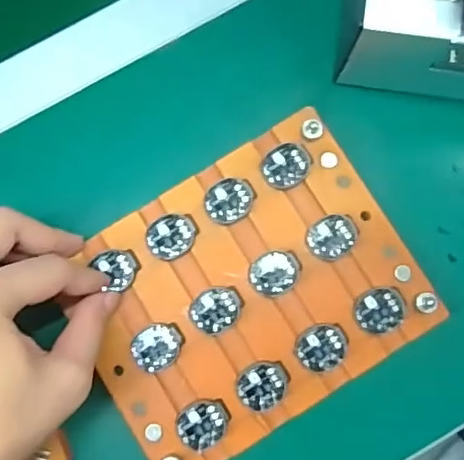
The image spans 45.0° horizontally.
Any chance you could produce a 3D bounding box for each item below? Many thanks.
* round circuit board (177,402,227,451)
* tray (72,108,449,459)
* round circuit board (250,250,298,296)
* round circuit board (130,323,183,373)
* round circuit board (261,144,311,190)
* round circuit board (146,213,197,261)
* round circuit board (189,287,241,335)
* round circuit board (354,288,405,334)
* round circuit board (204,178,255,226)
[{"bbox_3d":[-0.017,0.109,0.312,0.026,0.004,0.026,0,76,-1],"label":"round circuit board"},{"bbox_3d":[0.008,0.036,0.323,0.183,0.022,0.144,-31,79,-8],"label":"tray"},{"bbox_3d":[0.024,0.025,0.323,0.027,0.004,0.025,0,81,1],"label":"round circuit board"},{"bbox_3d":[-0.043,0.067,0.318,0.028,0.004,0.027,0,81,1],"label":"round circuit board"},{"bbox_3d":[0.032,-0.038,0.330,0.029,0.005,0.026,-1,81,0],"label":"round circuit board"},{"bbox_3d":[-0.035,0.004,0.326,0.028,0.004,0.026,-1,81,0],"label":"round circuit board"},{"bbox_3d":[-0.010,0.046,0.320,0.028,0.004,0.026,0,81,1],"label":"round circuit board"},{"bbox_3d":[0.085,0.046,0.320,0.028,0.004,0.025,1,81,1],"label":"round circuit board"},{"bbox_3d":[-0.002,-0.018,0.328,0.029,0.004,0.026,-30,82,-4],"label":"round circuit board"}]

